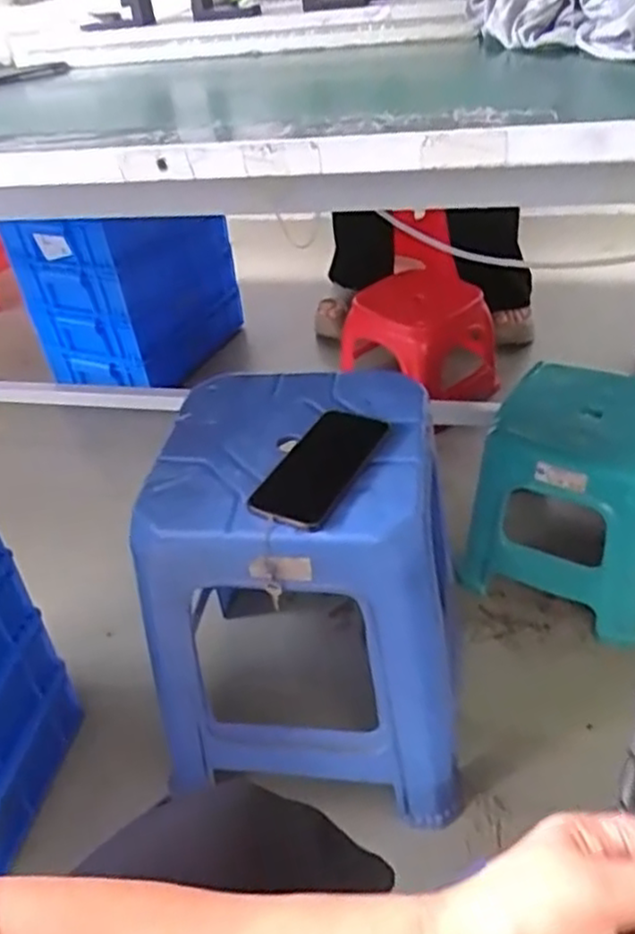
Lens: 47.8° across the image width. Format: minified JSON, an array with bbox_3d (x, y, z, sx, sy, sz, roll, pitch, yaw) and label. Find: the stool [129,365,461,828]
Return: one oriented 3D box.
[{"bbox_3d":[-0.008,0.114,0.800,0.288,0.331,0.312,-1,40,6],"label":"stool"}]

